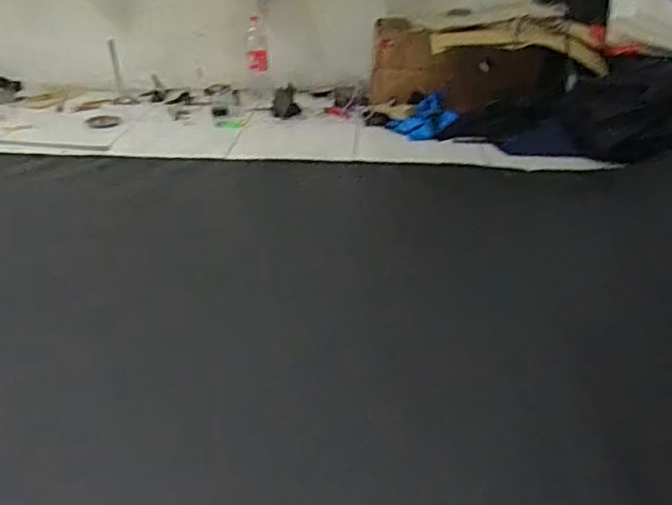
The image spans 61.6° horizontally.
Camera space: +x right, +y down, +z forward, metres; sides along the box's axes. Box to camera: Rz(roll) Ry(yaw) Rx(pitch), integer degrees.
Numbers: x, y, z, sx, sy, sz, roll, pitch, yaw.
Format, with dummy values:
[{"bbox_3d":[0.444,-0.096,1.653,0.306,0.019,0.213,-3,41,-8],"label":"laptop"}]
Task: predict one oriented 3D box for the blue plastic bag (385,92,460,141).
[{"bbox_3d":[0.283,-0.438,1.857,0.212,0.091,0.196,-2,33,-4],"label":"blue plastic bag"}]

